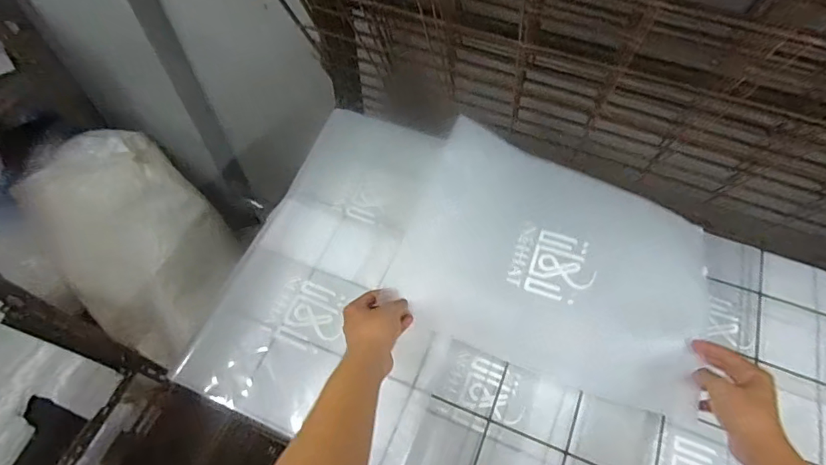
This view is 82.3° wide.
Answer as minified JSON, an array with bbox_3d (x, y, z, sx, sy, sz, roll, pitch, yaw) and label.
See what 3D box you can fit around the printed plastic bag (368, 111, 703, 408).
[{"bbox_3d":[0.185,0.047,0.641,0.402,0.031,0.288,23,83,12],"label":"printed plastic bag"}]

